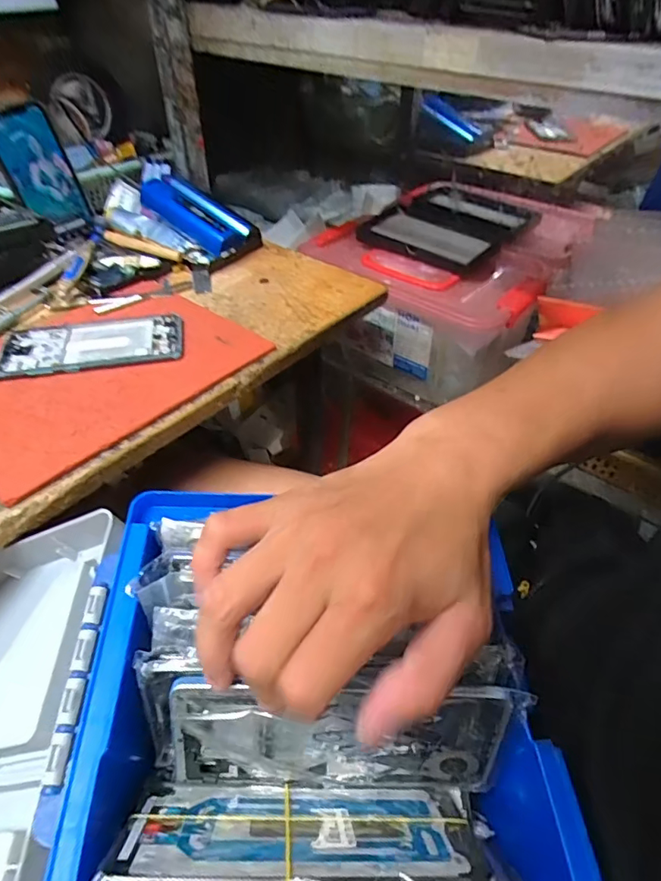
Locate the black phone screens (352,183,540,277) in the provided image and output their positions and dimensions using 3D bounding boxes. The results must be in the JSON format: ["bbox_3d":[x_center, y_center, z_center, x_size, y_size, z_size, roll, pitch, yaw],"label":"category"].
[{"bbox_3d":[0.168,-0.312,0.735,0.189,0.042,0.202,31,51,27],"label":"black phone screens"}]

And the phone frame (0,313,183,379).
[{"bbox_3d":[-0.217,-0.089,0.463,0.154,0.008,0.077,-9,46,-11],"label":"phone frame"}]

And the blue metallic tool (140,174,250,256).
[{"bbox_3d":[-0.164,-0.275,0.607,0.132,0.034,0.053,34,51,4],"label":"blue metallic tool"}]

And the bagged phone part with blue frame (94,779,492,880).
[{"bbox_3d":[-0.008,0.184,0.231,0.167,0.077,0.014,4,82,-7],"label":"bagged phone part with blue frame"}]

